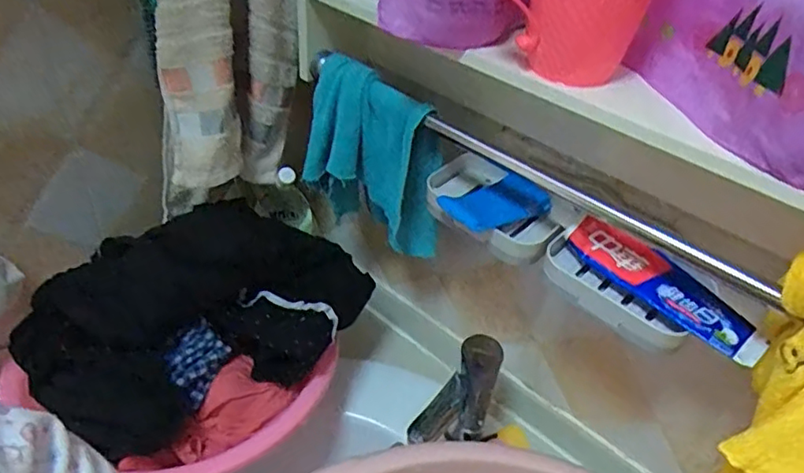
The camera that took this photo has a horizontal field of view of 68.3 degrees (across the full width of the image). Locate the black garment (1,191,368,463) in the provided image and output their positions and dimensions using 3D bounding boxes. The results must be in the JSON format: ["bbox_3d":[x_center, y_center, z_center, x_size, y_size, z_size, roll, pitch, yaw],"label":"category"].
[{"bbox_3d":[-0.203,0.081,0.625,0.344,0.134,0.185,-22,48,-30],"label":"black garment"}]

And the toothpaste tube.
[{"bbox_3d":[0.209,0.036,0.471,0.045,0.024,0.162,-26,49,-33],"label":"toothpaste tube"}]

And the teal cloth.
[{"bbox_3d":[-0.030,-0.072,0.609,0.145,0.175,0.057,21,41,16],"label":"teal cloth"}]

